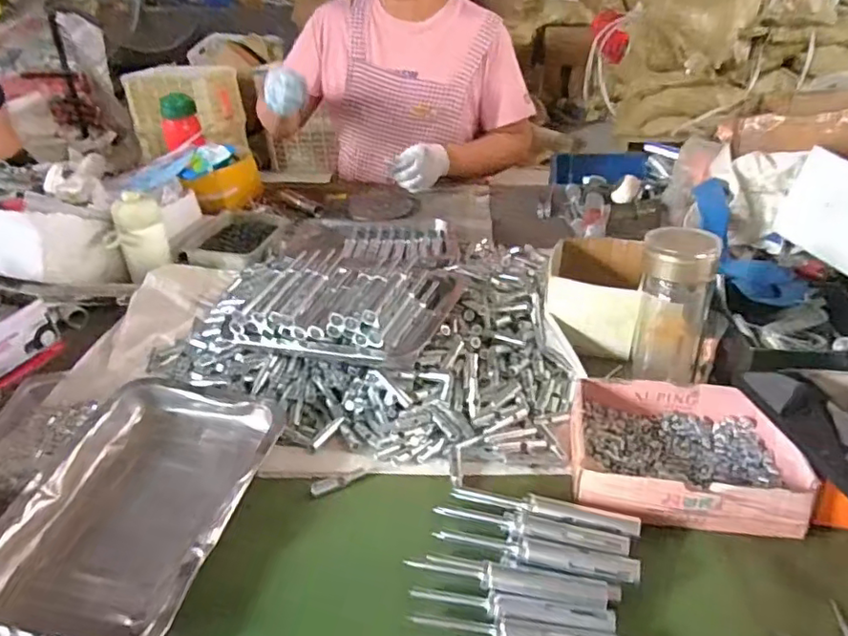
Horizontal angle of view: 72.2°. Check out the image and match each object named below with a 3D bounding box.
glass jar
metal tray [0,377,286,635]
[{"bbox_3d":[0.244,-0.013,0.572,0.063,0.153,0.063,9,33,20],"label":"glass jar"},{"bbox_3d":[-0.250,0.160,0.511,0.184,0.051,0.265,5,32,14],"label":"metal tray"}]

